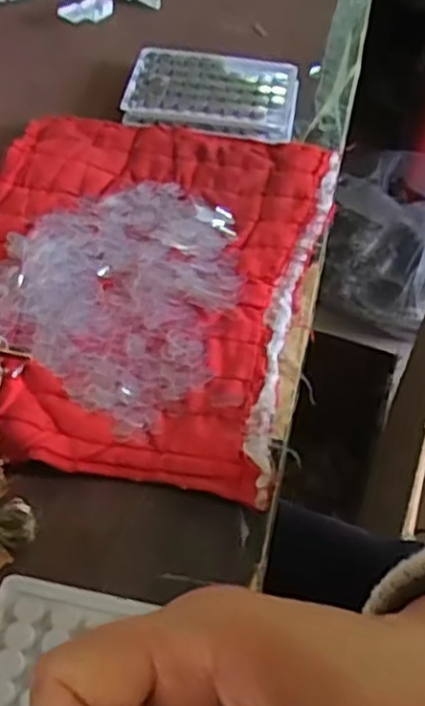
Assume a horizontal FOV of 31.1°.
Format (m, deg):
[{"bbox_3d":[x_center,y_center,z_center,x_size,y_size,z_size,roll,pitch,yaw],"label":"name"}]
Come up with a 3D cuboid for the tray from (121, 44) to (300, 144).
[{"bbox_3d":[0.000,-0.209,0.608,0.130,0.013,0.097,8,50,3],"label":"tray"}]

